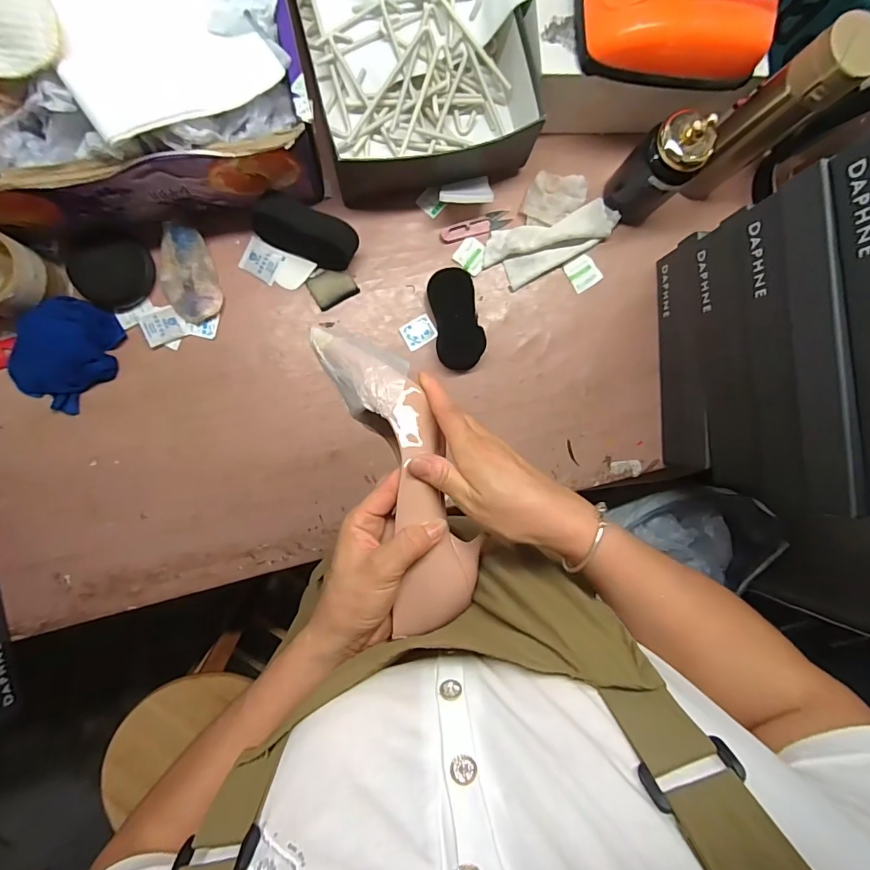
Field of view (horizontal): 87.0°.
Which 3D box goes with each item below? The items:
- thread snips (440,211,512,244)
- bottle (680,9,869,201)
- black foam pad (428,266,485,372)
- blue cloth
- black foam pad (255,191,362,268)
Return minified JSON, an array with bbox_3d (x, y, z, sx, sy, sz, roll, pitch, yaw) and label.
[{"bbox_3d":[0.056,-0.286,0.633,0.099,0.006,0.025,-21,92,-6],"label":"thread snips"},{"bbox_3d":[0.391,-0.369,0.546,0.060,0.223,0.072,5,90,-7],"label":"bottle"},{"bbox_3d":[0.029,-0.155,0.617,0.059,0.035,0.127,-11,91,-6],"label":"black foam pad"},{"bbox_3d":[-0.453,-0.099,0.563,0.107,0.037,0.133,24,87,-6],"label":"blue cloth"},{"bbox_3d":[-0.161,-0.256,0.584,0.126,0.044,0.052,20,88,-6],"label":"black foam pad"}]

